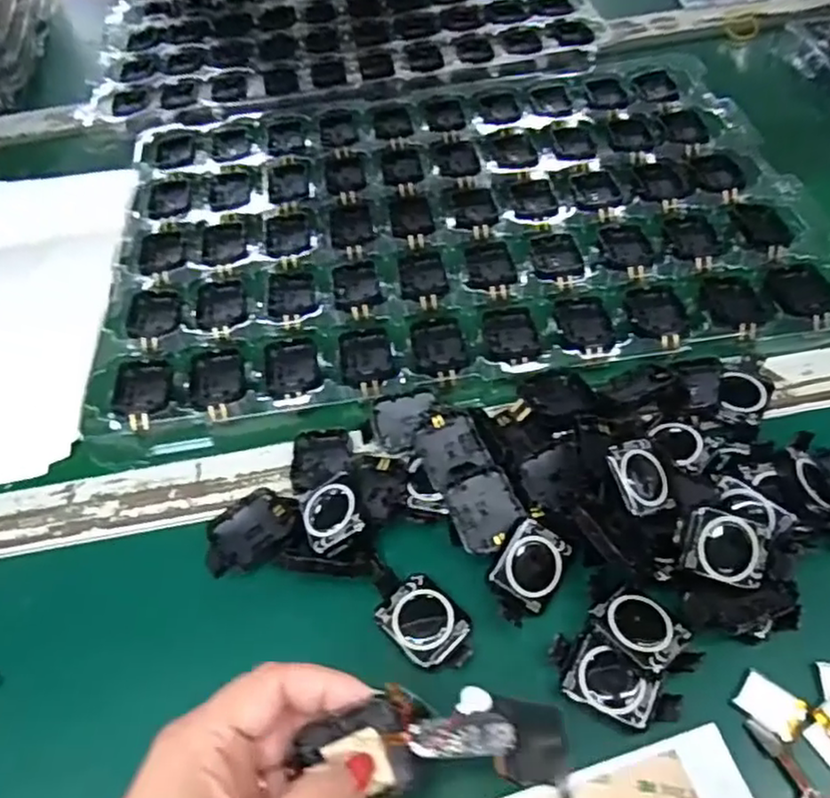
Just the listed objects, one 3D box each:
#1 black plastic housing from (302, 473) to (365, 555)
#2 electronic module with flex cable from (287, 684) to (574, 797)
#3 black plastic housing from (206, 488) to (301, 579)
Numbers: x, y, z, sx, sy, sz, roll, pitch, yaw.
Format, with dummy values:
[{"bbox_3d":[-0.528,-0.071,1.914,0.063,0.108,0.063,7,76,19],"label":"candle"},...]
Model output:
[{"bbox_3d":[-0.040,0.061,0.341,0.030,0.017,0.043,-37,49,8],"label":"black plastic housing"},{"bbox_3d":[0.007,0.120,0.235,0.091,0.020,0.031,-3,53,9],"label":"electronic module with flex cable"},{"bbox_3d":[-0.085,0.071,0.348,0.051,0.015,0.035,-35,57,-19],"label":"black plastic housing"}]

